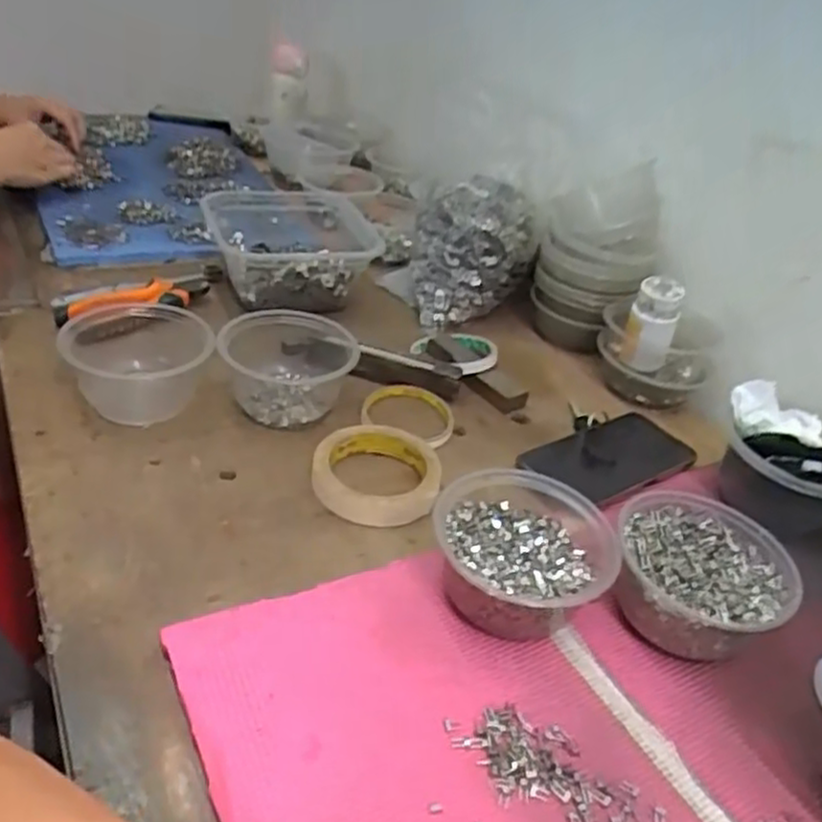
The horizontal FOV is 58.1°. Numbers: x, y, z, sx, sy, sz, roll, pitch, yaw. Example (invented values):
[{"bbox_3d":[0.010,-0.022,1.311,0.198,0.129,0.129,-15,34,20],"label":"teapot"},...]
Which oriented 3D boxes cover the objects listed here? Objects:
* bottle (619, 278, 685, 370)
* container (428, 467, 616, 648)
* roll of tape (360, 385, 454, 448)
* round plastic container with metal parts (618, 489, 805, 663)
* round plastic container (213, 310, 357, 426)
[{"bbox_3d":[0.228,-0.081,0.701,0.043,0.082,0.034,21,38,18],"label":"bottle"},{"bbox_3d":[0.072,0.098,0.484,0.114,0.058,0.112,5,36,-4],"label":"container"},{"bbox_3d":[-0.002,0.004,0.670,0.081,0.015,0.081,5,36,-4],"label":"roll of tape"},{"bbox_3d":[0.188,0.112,0.493,0.111,0.056,0.109,5,36,-4],"label":"round plastic container with metal parts"},{"bbox_3d":[-0.106,-0.041,0.650,0.119,0.056,0.107,1,36,-10],"label":"round plastic container"}]

